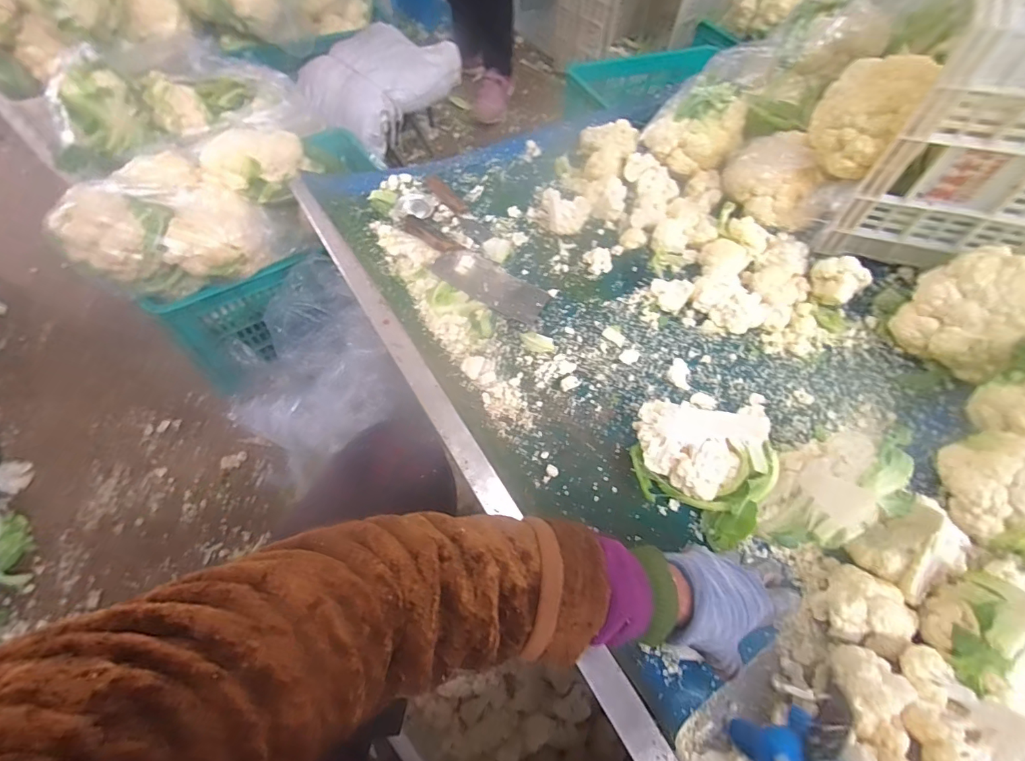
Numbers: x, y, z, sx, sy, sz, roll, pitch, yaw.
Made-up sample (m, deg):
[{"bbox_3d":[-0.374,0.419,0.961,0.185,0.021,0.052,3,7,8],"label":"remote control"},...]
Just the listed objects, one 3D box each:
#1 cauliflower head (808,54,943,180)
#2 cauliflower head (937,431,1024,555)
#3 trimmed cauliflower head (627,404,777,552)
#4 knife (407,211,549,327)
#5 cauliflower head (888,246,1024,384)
[{"bbox_3d":[0.466,-0.359,0.618,0.112,0.127,0.096,31,61,16],"label":"cauliflower head"},{"bbox_3d":[0.557,0.117,0.506,0.110,0.085,0.105,1,57,-2],"label":"cauliflower head"},{"bbox_3d":[0.203,0.087,0.505,0.155,0.092,0.105,30,60,16],"label":"trimmed cauliflower head"},{"bbox_3d":[-0.069,-0.165,0.687,0.261,0.018,0.077,32,61,17],"label":"knife"},{"bbox_3d":[0.640,-0.091,0.633,0.162,0.136,0.152,-20,60,-15],"label":"cauliflower head"}]

